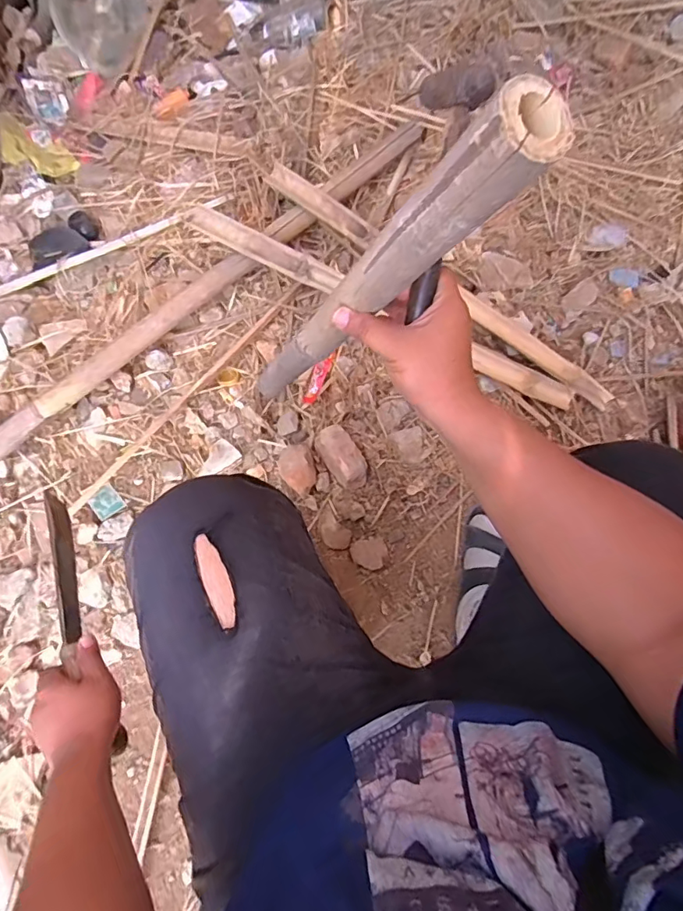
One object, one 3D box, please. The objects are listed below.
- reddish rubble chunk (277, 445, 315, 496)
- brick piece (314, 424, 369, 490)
[{"bbox_3d":[-0.073,0.022,0.827,0.057,0.032,0.083,-18,73,-5],"label":"reddish rubble chunk"},{"bbox_3d":[0.002,0.003,0.826,0.054,0.049,0.108,-33,77,-12],"label":"brick piece"}]

